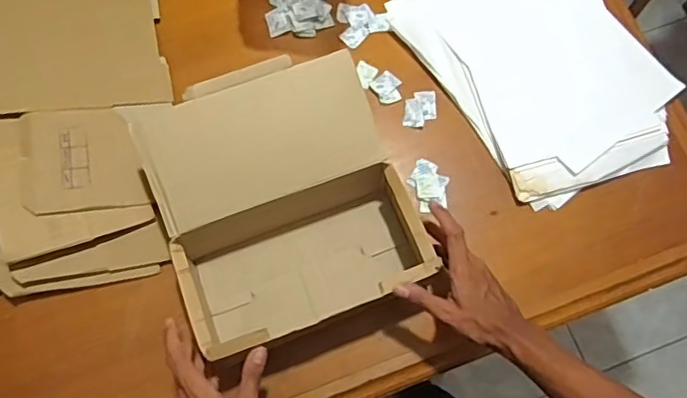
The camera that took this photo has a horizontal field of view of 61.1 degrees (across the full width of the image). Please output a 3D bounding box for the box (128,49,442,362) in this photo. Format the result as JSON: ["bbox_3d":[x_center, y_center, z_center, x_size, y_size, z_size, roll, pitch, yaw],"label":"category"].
[{"bbox_3d":[-0.070,0.008,0.697,0.266,0.147,0.282,-18,76,-6],"label":"box"}]

